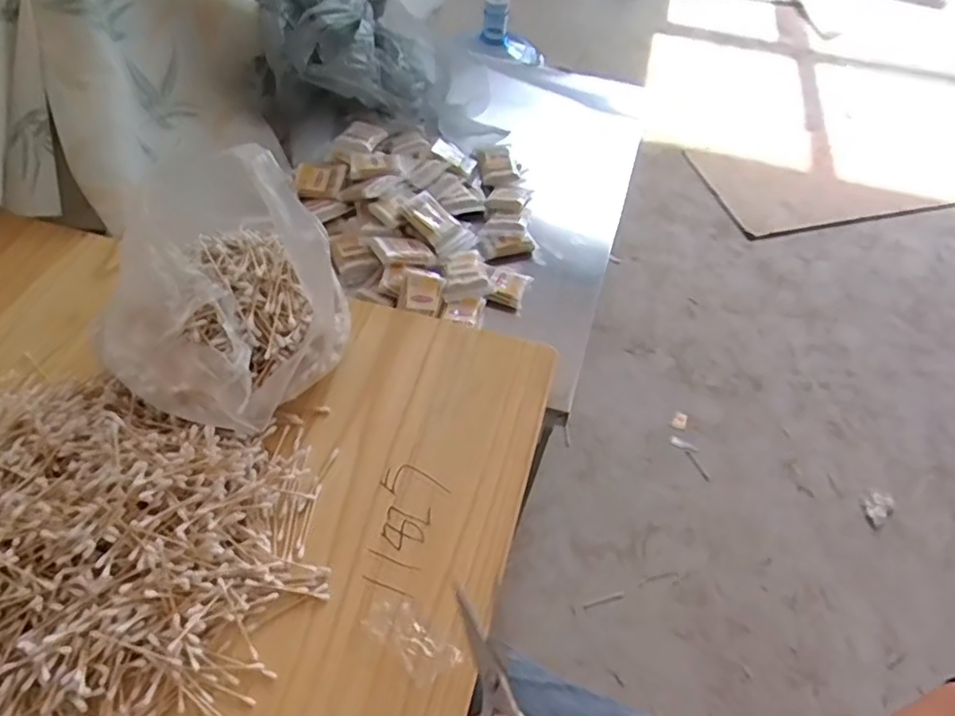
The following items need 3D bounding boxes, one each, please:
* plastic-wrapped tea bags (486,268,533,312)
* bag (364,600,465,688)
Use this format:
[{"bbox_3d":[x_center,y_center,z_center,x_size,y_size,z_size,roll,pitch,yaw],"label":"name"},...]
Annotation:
[{"bbox_3d":[0.042,-0.092,0.842,0.048,0.025,0.060,13,52,7],"label":"plastic-wrapped tea bags"},{"bbox_3d":[-0.054,0.231,0.521,0.084,0.015,0.037,35,57,24],"label":"bag"}]

